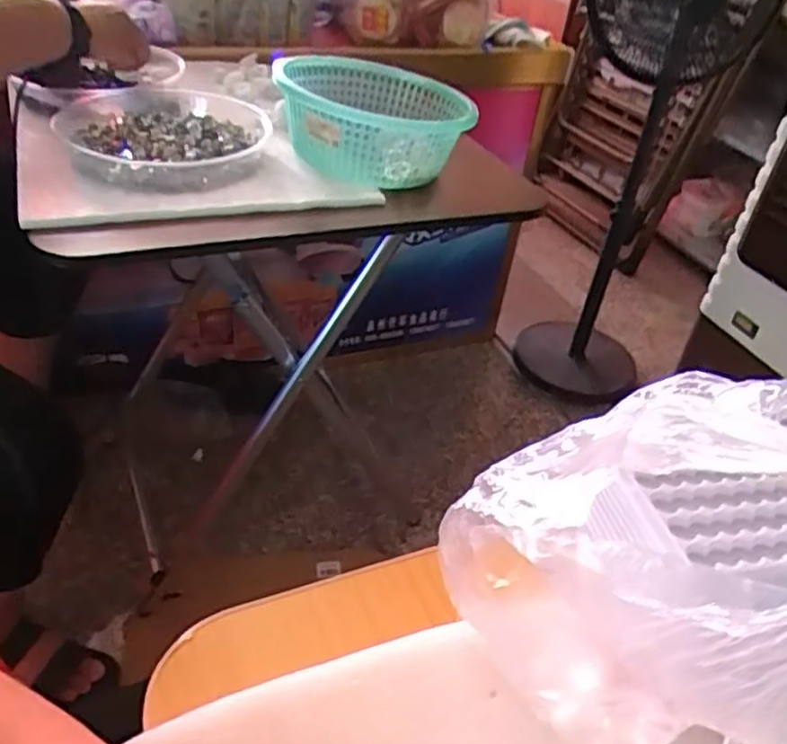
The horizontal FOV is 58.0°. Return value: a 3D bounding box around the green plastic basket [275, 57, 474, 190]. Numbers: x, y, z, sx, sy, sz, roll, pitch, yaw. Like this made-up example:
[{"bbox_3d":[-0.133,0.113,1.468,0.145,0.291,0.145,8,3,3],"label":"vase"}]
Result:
[{"bbox_3d":[-0.023,-0.305,0.851,0.214,0.096,0.206,-9,40,-20],"label":"green plastic basket"}]

